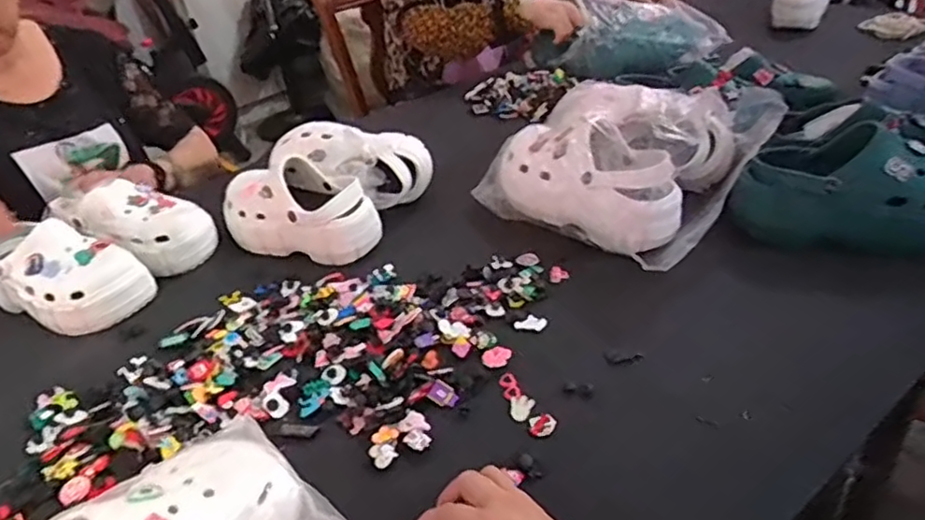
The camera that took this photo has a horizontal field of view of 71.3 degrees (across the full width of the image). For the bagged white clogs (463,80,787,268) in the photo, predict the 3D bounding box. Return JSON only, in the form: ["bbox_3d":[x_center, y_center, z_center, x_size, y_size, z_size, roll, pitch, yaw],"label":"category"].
[{"bbox_3d":[0.211,-0.145,0.871,0.310,0.149,0.288,23,45,38],"label":"bagged white clogs"}]

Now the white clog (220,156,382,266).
[{"bbox_3d":[-0.229,-0.069,0.881,0.229,0.101,0.093,12,39,27],"label":"white clog"}]

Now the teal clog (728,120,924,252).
[{"bbox_3d":[0.467,-0.088,0.766,0.272,0.109,0.104,2,35,14],"label":"teal clog"}]

